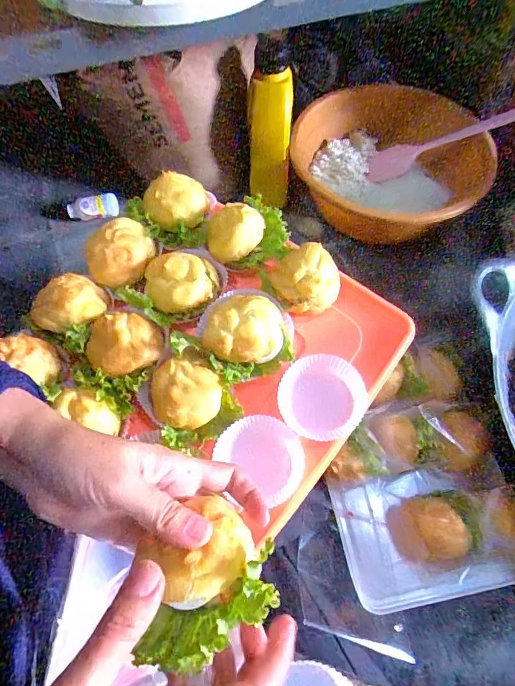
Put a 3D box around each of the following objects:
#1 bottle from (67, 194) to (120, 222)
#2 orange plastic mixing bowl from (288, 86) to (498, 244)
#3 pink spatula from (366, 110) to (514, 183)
[{"bbox_3d":[-0.264,-0.216,0.645,0.081,0.035,0.027,-15,63,-7],"label":"bottle"},{"bbox_3d":[0.208,-0.260,0.623,0.288,0.120,0.254,-10,63,-4],"label":"orange plastic mixing bowl"},{"bbox_3d":[0.295,-0.316,0.616,0.251,0.021,0.044,-15,68,22],"label":"pink spatula"}]

